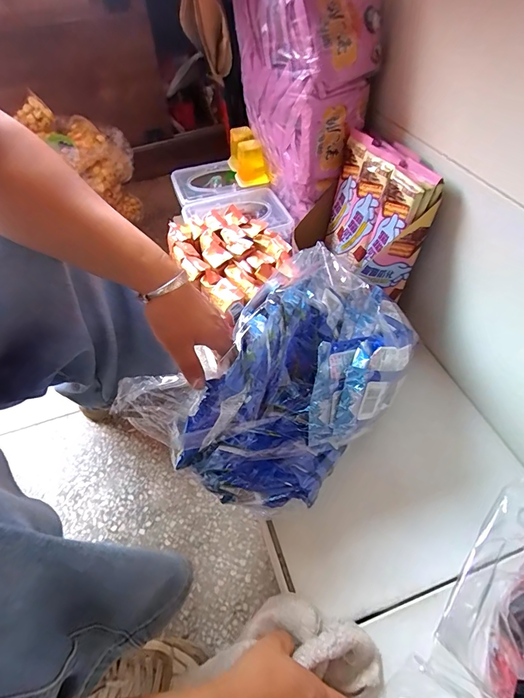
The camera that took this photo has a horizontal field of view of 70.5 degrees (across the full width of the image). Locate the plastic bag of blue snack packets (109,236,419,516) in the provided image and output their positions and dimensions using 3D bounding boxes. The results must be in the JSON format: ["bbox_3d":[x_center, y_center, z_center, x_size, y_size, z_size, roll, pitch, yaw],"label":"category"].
[{"bbox_3d":[0.042,0.020,0.456,0.202,0.150,0.352,34,61,25],"label":"plastic bag of blue snack packets"}]

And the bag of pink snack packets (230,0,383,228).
[{"bbox_3d":[0.058,-0.478,0.646,0.127,0.338,0.335,-19,52,-12],"label":"bag of pink snack packets"}]

